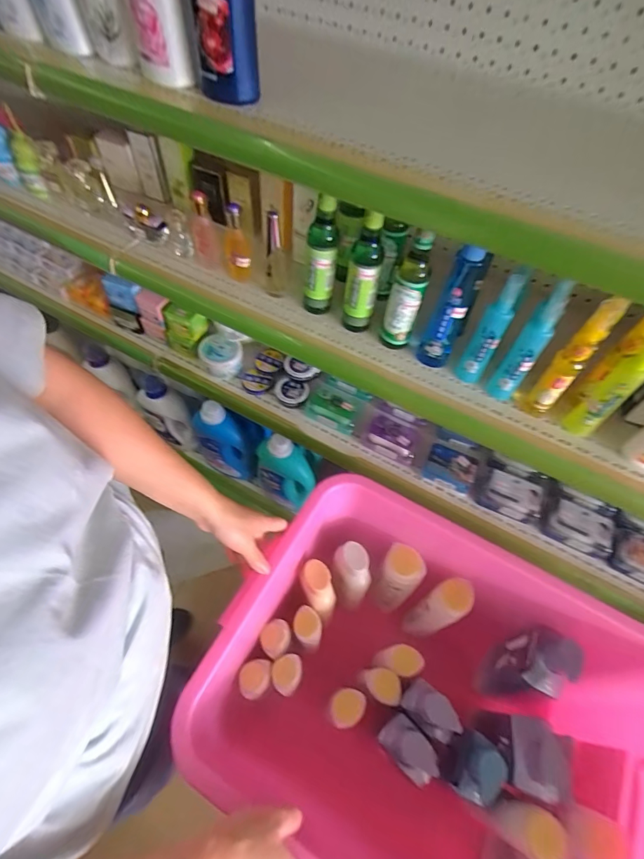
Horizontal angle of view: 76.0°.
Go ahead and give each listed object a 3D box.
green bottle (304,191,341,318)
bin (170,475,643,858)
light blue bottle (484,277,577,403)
[{"bbox_3d":[-0.002,-0.266,0.644,0.053,0.186,0.043,3,58,-2],"label":"green bottle"},{"bbox_3d":[0.142,0.387,0.589,0.538,0.319,0.396,27,60,13],"label":"bin"},{"bbox_3d":[0.283,-0.114,0.569,0.039,0.181,0.050,33,62,16],"label":"light blue bottle"}]

